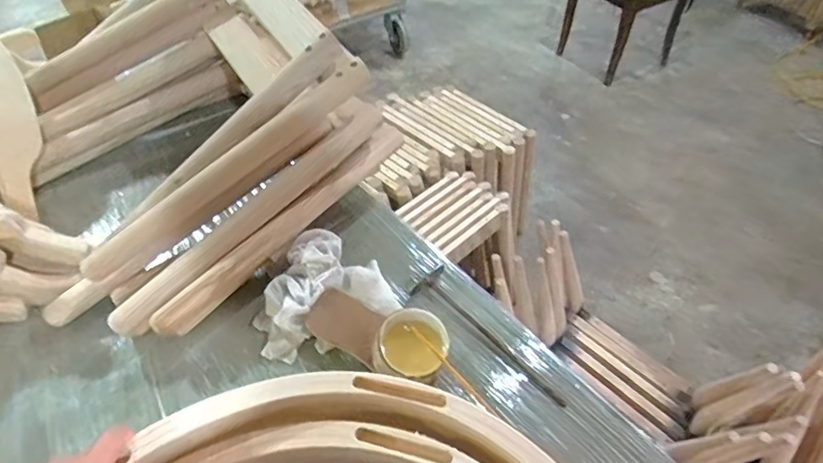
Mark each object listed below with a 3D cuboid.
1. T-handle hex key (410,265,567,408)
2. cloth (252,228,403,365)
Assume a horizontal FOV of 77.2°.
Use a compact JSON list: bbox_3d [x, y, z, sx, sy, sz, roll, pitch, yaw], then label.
[{"bbox_3d":[0.091,0.128,0.637,0.054,0.005,0.237,-29,53,-26],"label":"T-handle hex key"},{"bbox_3d":[-0.121,0.076,0.650,0.167,0.055,0.157,-26,52,-24],"label":"cloth"}]

